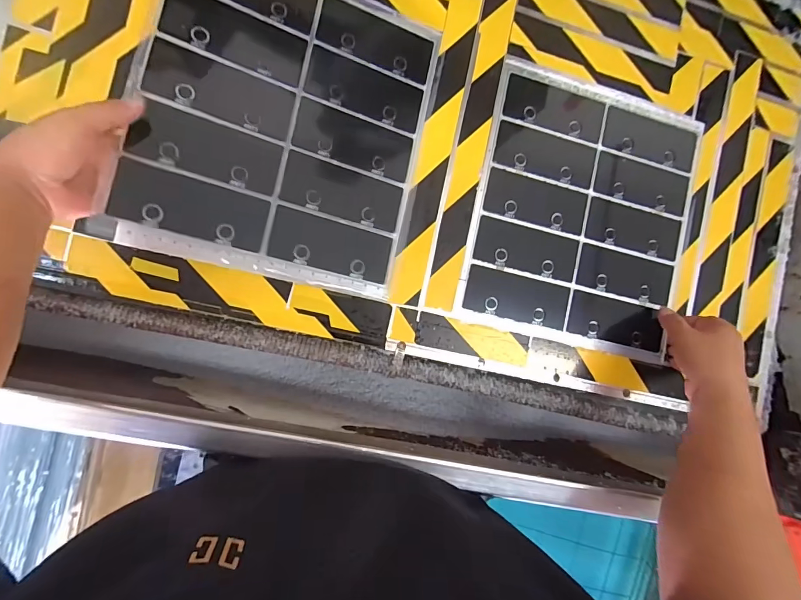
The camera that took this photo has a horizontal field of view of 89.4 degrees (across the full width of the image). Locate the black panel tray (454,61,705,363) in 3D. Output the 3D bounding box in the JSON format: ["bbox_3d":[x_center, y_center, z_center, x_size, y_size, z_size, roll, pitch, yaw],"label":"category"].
[{"bbox_3d":[0.234,-0.109,0.510,0.280,0.008,0.318,13,86,-9],"label":"black panel tray"}]

